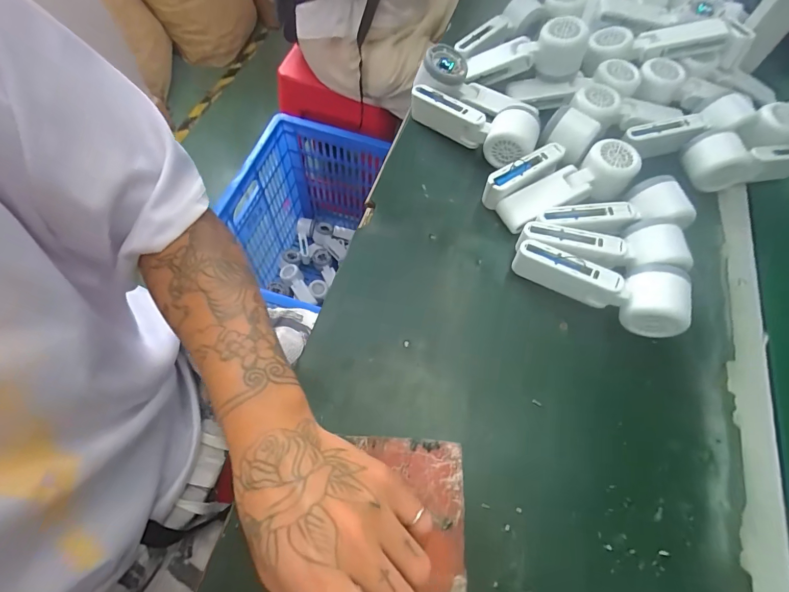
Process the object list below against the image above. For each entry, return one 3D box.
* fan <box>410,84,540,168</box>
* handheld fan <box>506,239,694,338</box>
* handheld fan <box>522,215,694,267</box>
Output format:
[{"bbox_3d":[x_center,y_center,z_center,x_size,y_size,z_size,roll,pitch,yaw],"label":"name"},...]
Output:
[{"bbox_3d":[0.099,-0.220,0.496,0.164,0.053,0.060,36,68,15],"label":"fan"},{"bbox_3d":[0.200,-0.008,0.398,0.158,0.053,0.054,16,64,6],"label":"handheld fan"},{"bbox_3d":[0.210,-0.048,0.415,0.160,0.055,0.049,7,63,-1],"label":"handheld fan"}]

